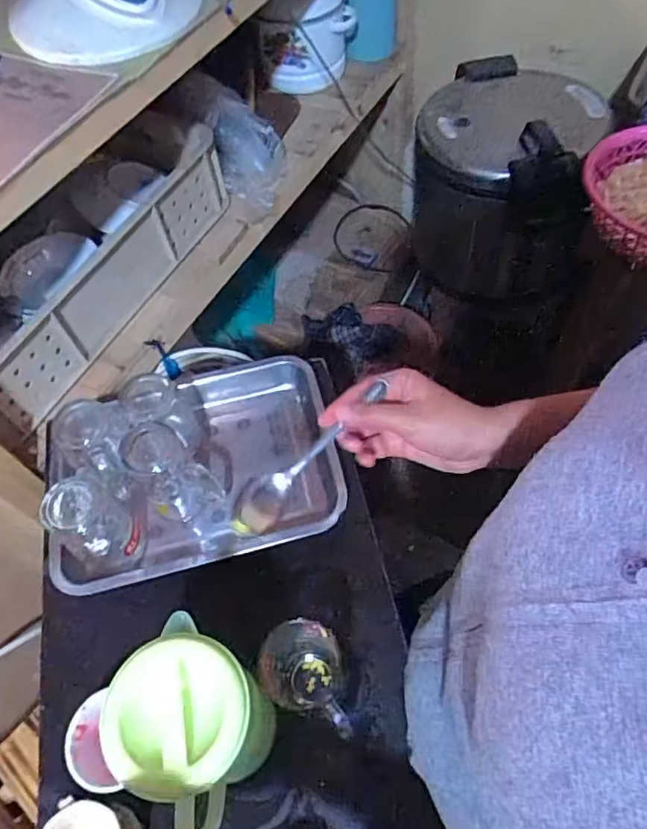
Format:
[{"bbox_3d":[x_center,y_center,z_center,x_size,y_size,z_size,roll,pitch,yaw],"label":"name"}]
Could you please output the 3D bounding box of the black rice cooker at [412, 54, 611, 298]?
[{"bbox_3d":[0.373,-0.509,1.254,0.335,0.327,0.385,8,59,8],"label":"black rice cooker"}]

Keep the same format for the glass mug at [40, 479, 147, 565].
[{"bbox_3d":[-0.249,0.119,0.647,0.062,0.117,0.067,-2,58,3],"label":"glass mug"}]

